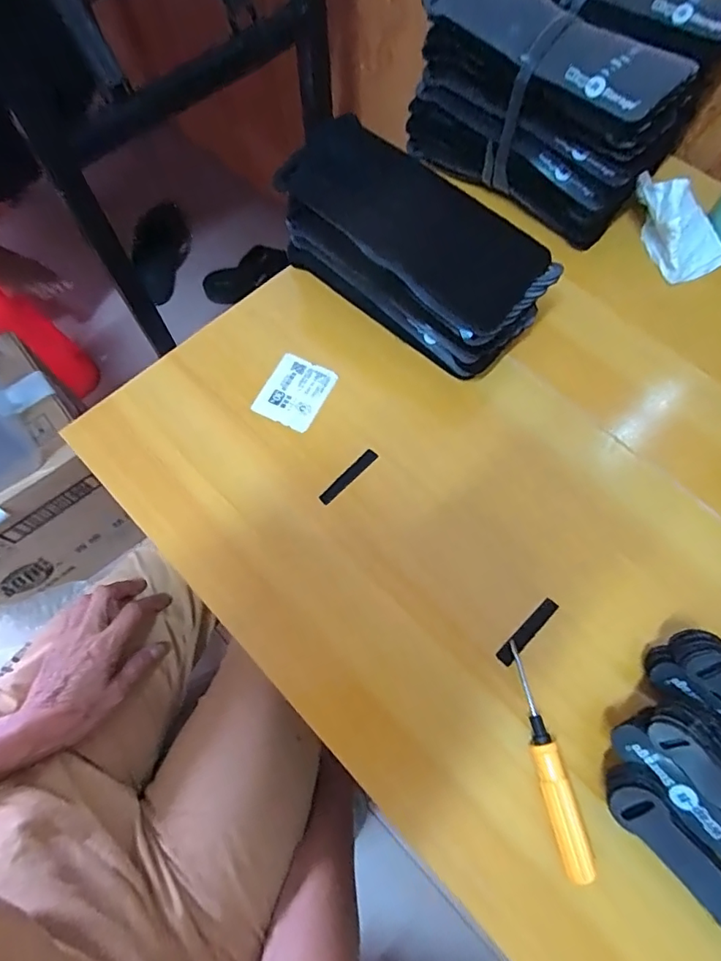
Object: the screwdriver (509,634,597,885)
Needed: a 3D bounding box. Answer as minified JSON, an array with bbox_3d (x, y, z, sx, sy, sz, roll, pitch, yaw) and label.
[{"bbox_3d":[0.108,0.162,0.302,0.017,0.014,0.124,-13,69,-4],"label":"screwdriver"}]

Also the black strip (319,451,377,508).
[{"bbox_3d":[-0.008,-0.003,0.378,0.010,0.004,0.054,42,75,16],"label":"black strip"}]

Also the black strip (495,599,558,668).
[{"bbox_3d":[0.110,0.099,0.336,0.054,0.004,0.010,-42,73,-14],"label":"black strip"}]

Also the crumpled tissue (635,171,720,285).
[{"bbox_3d":[0.277,-0.218,0.428,0.073,0.054,0.073,-16,69,-5],"label":"crumpled tissue"}]

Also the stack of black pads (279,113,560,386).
[{"bbox_3d":[0.035,-0.177,0.398,0.216,0.086,0.085,40,75,15],"label":"stack of black pads"}]

